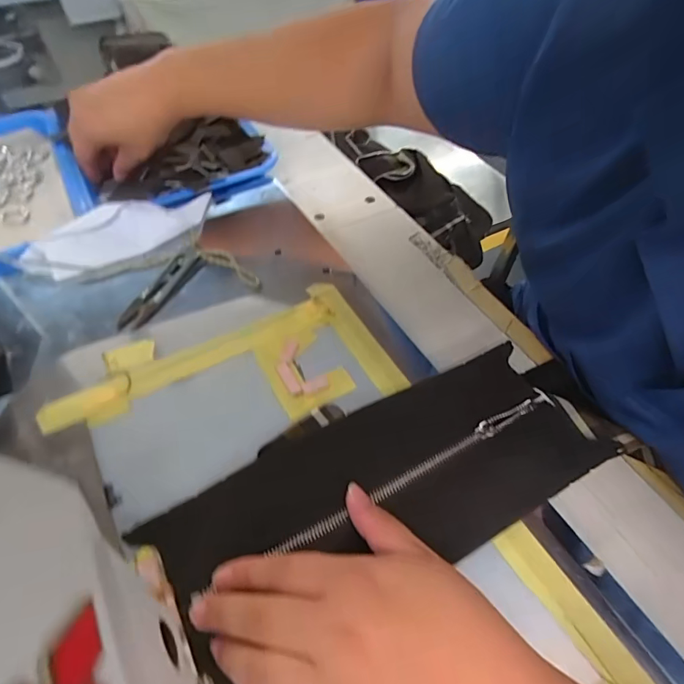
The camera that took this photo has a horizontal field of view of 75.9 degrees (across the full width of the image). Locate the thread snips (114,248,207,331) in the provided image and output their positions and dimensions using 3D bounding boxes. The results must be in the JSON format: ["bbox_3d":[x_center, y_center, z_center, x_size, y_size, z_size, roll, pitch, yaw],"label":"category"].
[{"bbox_3d":[-0.165,-0.049,0.403,0.027,0.006,0.101,24,58,16],"label":"thread snips"}]

